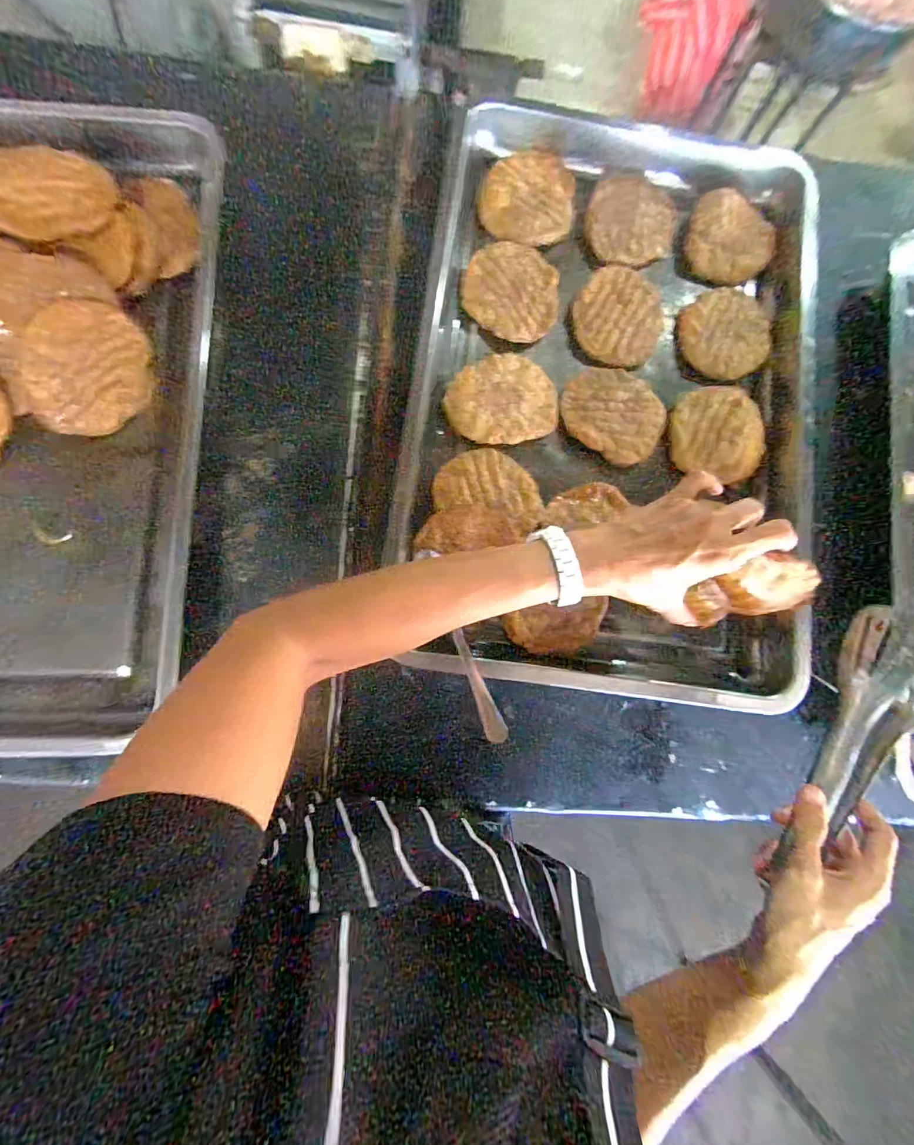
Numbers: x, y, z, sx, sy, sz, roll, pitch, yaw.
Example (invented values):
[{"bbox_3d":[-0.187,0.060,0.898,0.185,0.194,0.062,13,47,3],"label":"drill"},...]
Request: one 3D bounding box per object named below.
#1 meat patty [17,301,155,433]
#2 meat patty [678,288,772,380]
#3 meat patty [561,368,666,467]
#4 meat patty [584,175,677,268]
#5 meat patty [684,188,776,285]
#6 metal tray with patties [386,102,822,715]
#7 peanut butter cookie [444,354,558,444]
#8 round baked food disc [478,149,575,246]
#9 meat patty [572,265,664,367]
[{"bbox_3d":[-0.339,-0.187,0.429,0.092,0.015,0.118,14,92,-30],"label":"meat patty"},{"bbox_3d":[0.289,-0.258,0.503,0.098,0.011,0.095,1,82,-4],"label":"meat patty"},{"bbox_3d":[0.163,-0.167,0.485,0.106,0.012,0.089,39,81,1],"label":"meat patty"},{"bbox_3d":[0.191,-0.387,0.508,0.094,0.022,0.102,10,82,-3],"label":"meat patty"},{"bbox_3d":[0.304,-0.369,0.511,0.098,0.025,0.098,-5,95,-6],"label":"meat patty"},{"bbox_3d":[0.163,-0.190,0.470,0.386,0.054,0.600,9,82,-3],"label":"metal tray with patties"},{"bbox_3d":[0.047,-0.176,0.473,0.111,0.014,0.085,1,82,-4],"label":"peanut butter cookie"},{"bbox_3d":[0.077,-0.406,0.503,0.099,0.010,0.112,10,82,-3],"label":"round baked food disc"},{"bbox_3d":[0.176,-0.276,0.500,0.095,0.009,0.110,29,81,0],"label":"meat patty"}]

